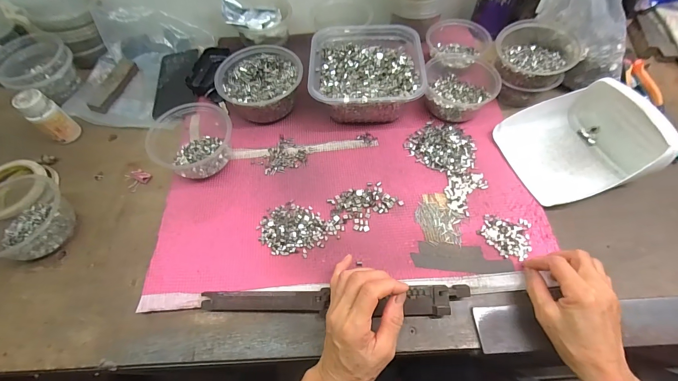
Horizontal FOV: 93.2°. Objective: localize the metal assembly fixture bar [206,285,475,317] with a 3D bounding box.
[{"bbox_3d":[-0.007,0.132,0.378,0.313,0.027,0.032,-1,61,2],"label":"metal assembly fixture bar"}]

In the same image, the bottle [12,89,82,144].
[{"bbox_3d":[-0.462,-0.116,0.511,0.040,0.080,0.043,37,69,20],"label":"bottle"}]

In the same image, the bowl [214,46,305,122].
[{"bbox_3d":[-0.128,-0.176,0.535,0.130,0.061,0.129,-1,61,2],"label":"bowl"}]

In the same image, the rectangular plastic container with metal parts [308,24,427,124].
[{"bbox_3d":[0.043,-0.191,0.529,0.173,0.071,0.177,-2,61,2],"label":"rectangular plastic container with metal parts"}]

